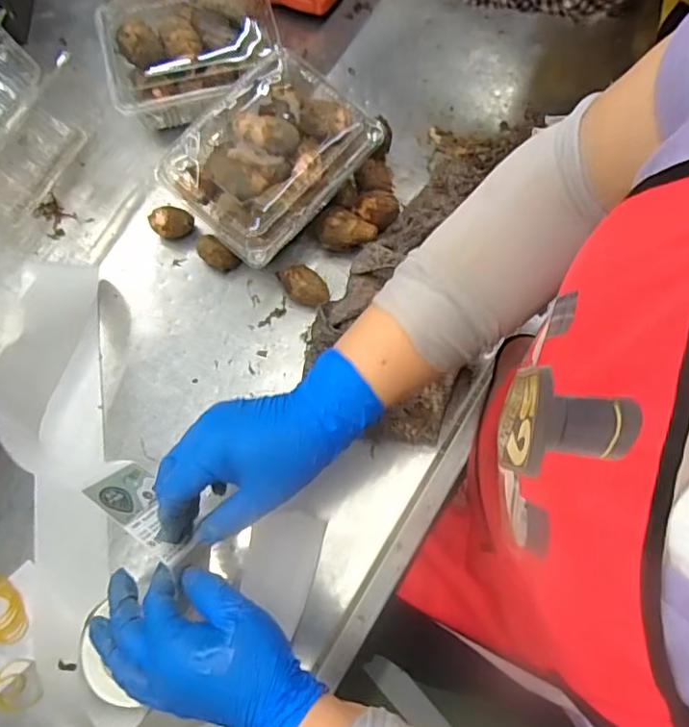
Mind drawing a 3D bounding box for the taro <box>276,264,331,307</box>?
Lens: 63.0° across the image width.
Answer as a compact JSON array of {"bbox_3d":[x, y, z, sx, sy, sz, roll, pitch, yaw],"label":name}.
[{"bbox_3d":[-0.040,-0.076,0.545,0.053,0.032,0.029,12,76,2],"label":"taro"}]

